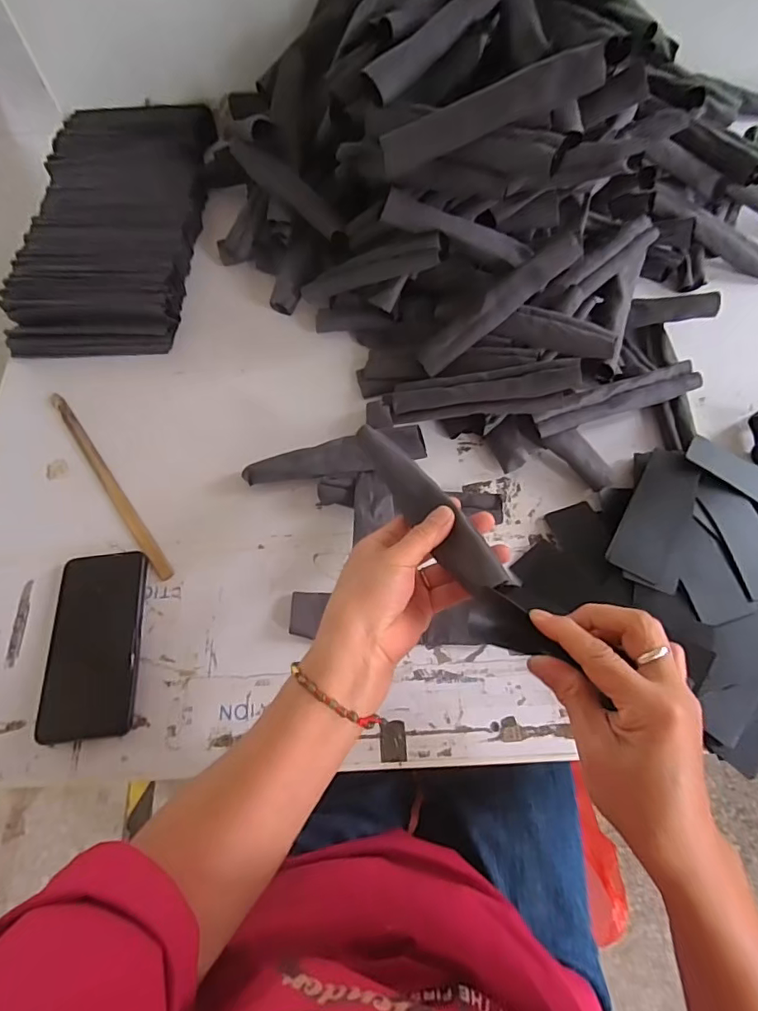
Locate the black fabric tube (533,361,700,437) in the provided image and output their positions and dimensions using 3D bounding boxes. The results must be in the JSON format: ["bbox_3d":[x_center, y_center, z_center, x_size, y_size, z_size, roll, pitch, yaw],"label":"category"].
[{"bbox_3d":[0.245,-0.107,0.537,0.182,0.032,0.033,-19,67,-6],"label":"black fabric tube"}]

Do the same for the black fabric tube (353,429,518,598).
[{"bbox_3d":[0.034,-0.001,0.399,0.030,0.021,0.181,-27,53,-12],"label":"black fabric tube"}]

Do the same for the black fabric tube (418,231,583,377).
[{"bbox_3d":[0.120,-0.204,0.527,0.185,0.025,0.031,-38,67,14],"label":"black fabric tube"}]

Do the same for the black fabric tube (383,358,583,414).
[{"bbox_3d":[0.100,-0.121,0.521,0.191,0.020,0.039,-4,62,22],"label":"black fabric tube"}]

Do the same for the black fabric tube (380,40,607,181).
[{"bbox_3d":[0.090,-0.330,0.433,0.183,0.034,0.019,-13,63,19],"label":"black fabric tube"}]

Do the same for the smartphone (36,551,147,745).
[{"bbox_3d":[-0.258,0.124,0.472,0.079,0.014,0.162,-5,64,-2],"label":"smartphone"}]

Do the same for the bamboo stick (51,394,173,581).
[{"bbox_3d":[-0.285,-0.026,0.542,0.015,0.007,0.265,-35,69,-15],"label":"bamboo stick"}]

